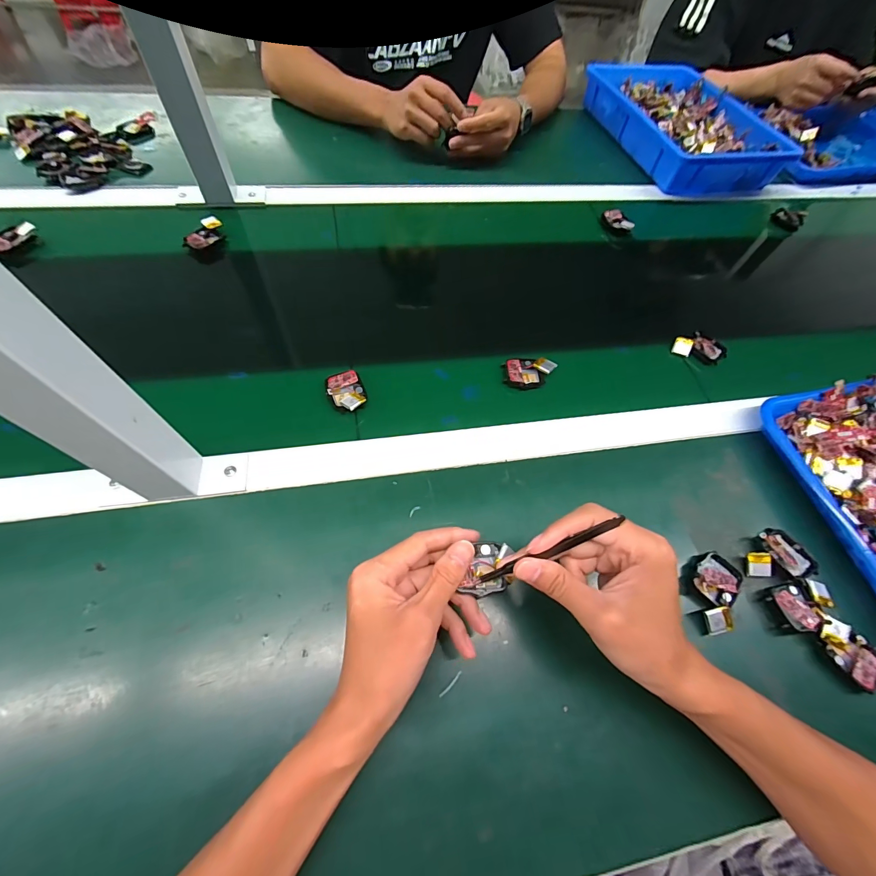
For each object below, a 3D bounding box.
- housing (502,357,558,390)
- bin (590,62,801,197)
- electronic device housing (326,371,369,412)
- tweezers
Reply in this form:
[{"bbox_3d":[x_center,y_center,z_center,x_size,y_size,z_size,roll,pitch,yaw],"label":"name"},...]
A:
[{"bbox_3d":[0.105,-0.074,0.437,0.058,0.015,0.041,0,60,-6],"label":"housing"},{"bbox_3d":[0.460,-0.598,0.722,0.257,0.050,0.360,-12,62,-13],"label":"bin"},{"bbox_3d":[-0.095,-0.049,0.403,0.038,0.013,0.053,-24,66,-19],"label":"electronic device housing"},{"bbox_3d":[0.074,0.080,0.263,0.103,0.007,0.007,-28,64,14],"label":"tweezers"}]

